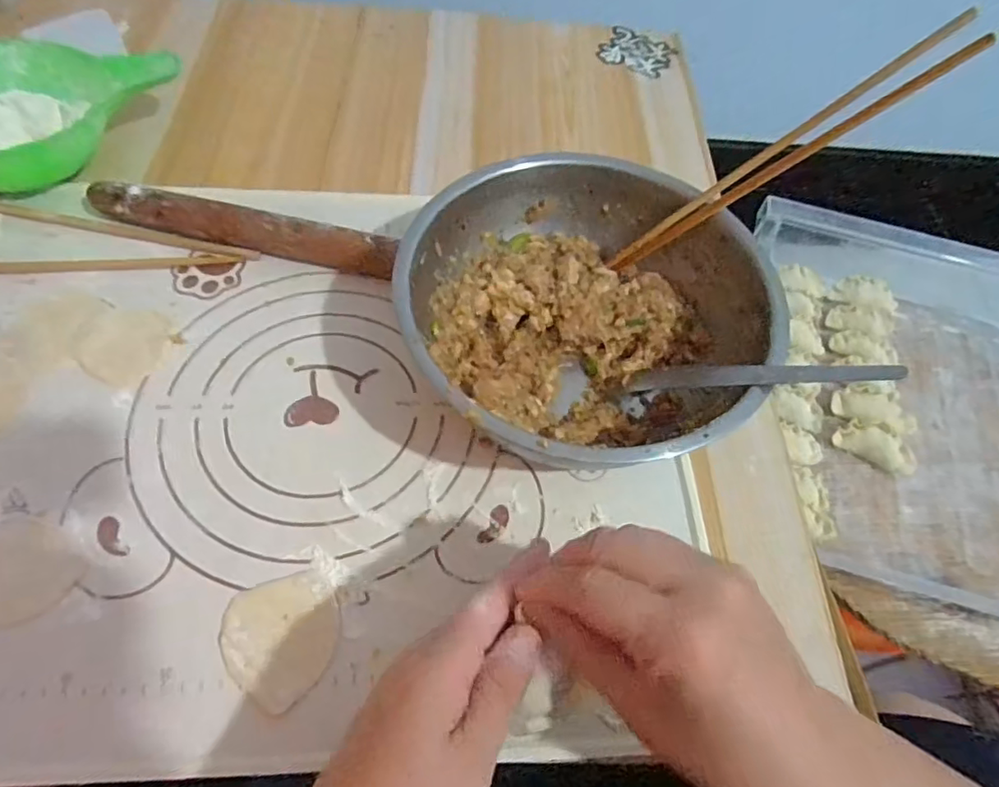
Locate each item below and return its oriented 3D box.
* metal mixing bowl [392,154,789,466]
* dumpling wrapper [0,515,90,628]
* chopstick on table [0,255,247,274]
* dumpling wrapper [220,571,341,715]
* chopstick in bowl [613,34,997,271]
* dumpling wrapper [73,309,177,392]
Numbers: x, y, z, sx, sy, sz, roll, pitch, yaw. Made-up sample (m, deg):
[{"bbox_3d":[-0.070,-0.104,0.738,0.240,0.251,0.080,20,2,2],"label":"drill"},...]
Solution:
[{"bbox_3d":[0.053,-0.047,0.389,0.216,0.083,0.215,2,59,-3],"label":"metal mixing bowl"},{"bbox_3d":[-0.263,0.096,0.324,0.060,0.004,0.052,32,62,15],"label":"dumpling wrapper"},{"bbox_3d":[-0.328,-0.093,0.432,0.270,0.008,0.013,-2,59,-6],"label":"chopstick on table"},{"bbox_3d":[-0.114,0.130,0.314,0.059,0.004,0.063,-17,61,-14],"label":"dumpling wrapper"},{"bbox_3d":[0.172,-0.139,0.373,0.011,0.226,0.012,27,47,-41],"label":"chopstick in bowl"},{"bbox_3d":[-0.252,-0.034,0.398,0.065,0.004,0.058,23,60,10],"label":"dumpling wrapper"}]

